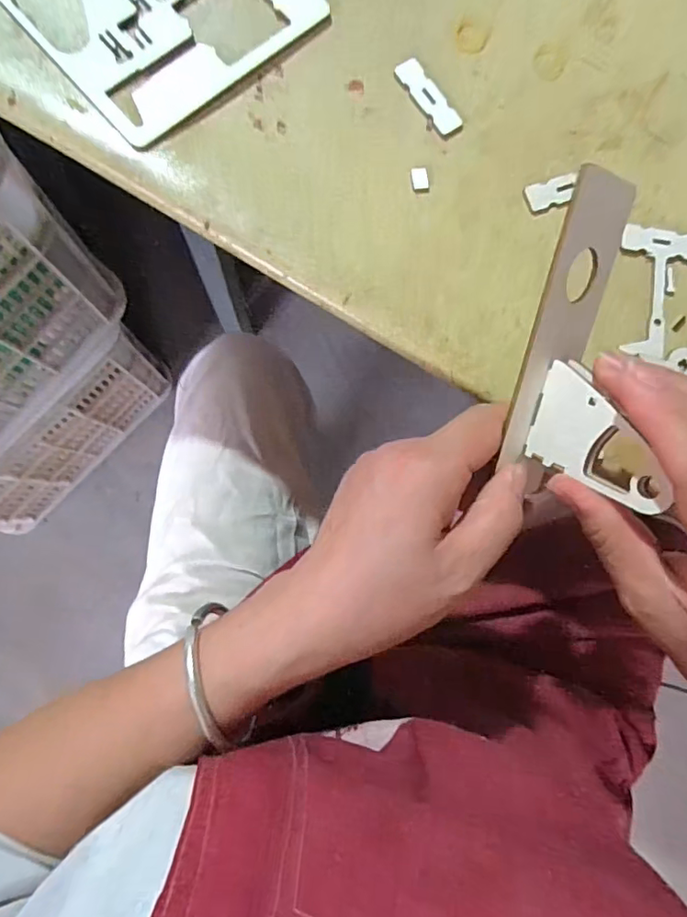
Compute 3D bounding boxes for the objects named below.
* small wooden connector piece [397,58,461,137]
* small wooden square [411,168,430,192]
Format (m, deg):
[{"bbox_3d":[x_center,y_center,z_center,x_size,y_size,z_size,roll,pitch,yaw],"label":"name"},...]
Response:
[{"bbox_3d":[0.050,-0.213,0.323,0.016,0.004,0.050,-36,89,-8],"label":"small wooden connector piece"},{"bbox_3d":[0.044,-0.160,0.315,0.010,0.004,0.013,-10,85,-7],"label":"small wooden square"}]

